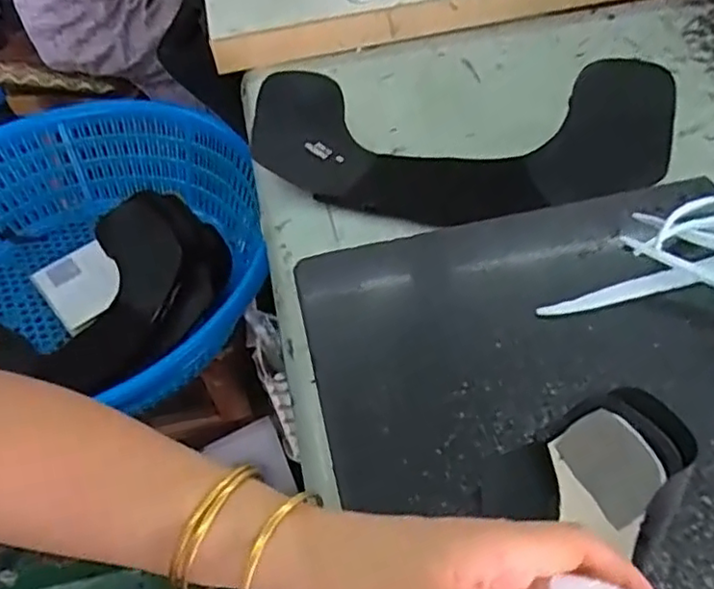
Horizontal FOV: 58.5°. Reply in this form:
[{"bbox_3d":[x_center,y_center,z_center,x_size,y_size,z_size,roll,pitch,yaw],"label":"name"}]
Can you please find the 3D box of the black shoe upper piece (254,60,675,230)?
[{"bbox_3d":[0.068,-0.122,0.495,0.324,0.076,0.126,7,50,11],"label":"black shoe upper piece"}]

